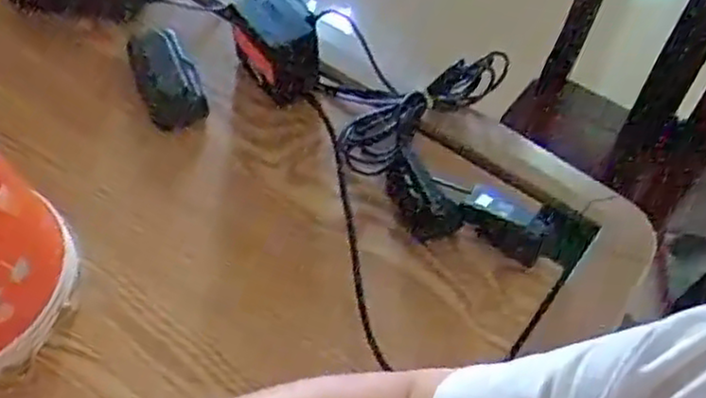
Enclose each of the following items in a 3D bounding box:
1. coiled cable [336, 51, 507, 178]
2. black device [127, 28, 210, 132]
[{"bbox_3d":[0.063,-0.087,0.670,0.187,0.032,0.058,-36,64,-24],"label":"coiled cable"},{"bbox_3d":[-0.170,-0.111,0.685,0.052,0.018,0.106,-21,71,-16],"label":"black device"}]

